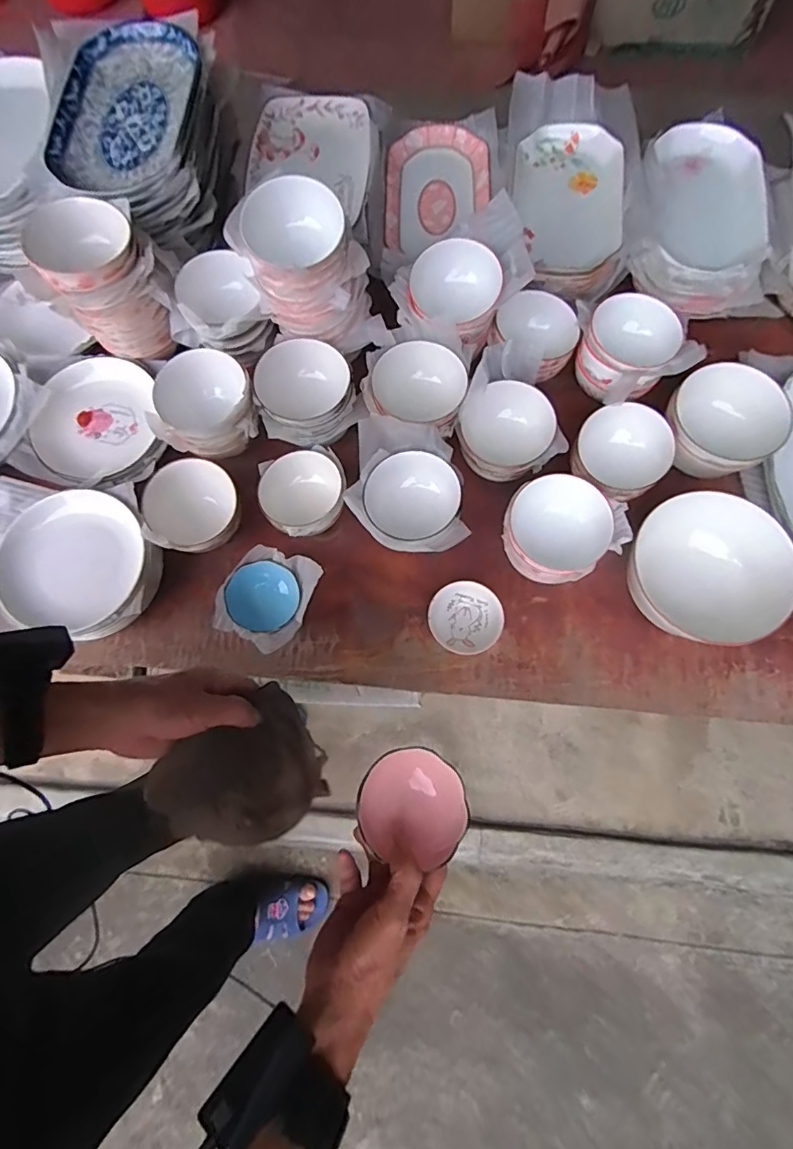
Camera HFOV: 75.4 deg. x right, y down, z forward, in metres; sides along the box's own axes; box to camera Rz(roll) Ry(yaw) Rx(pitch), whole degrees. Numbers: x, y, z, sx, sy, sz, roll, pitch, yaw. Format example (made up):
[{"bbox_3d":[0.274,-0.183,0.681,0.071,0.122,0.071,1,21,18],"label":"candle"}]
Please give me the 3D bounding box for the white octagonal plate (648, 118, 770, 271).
[{"bbox_3d":[0.470,-0.568,0.775,0.164,0.032,0.262,4,76,2],"label":"white octagonal plate"}]

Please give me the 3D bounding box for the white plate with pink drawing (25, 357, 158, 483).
[{"bbox_3d":[-0.460,-0.228,0.783,0.182,0.046,0.195,-10,76,-1],"label":"white plate with pink drawing"}]

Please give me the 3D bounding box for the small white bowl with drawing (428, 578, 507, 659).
[{"bbox_3d":[0.096,0.060,0.704,0.097,0.034,0.095,0,76,1],"label":"small white bowl with drawing"}]

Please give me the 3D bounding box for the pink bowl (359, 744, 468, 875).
[{"bbox_3d":[0.016,0.200,0.447,0.092,0.035,0.088,0,76,1],"label":"pink bowl"}]

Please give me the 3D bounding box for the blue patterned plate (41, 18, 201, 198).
[{"bbox_3d":[-0.399,-0.689,0.764,0.198,0.055,0.297,8,76,3],"label":"blue patterned plate"}]

